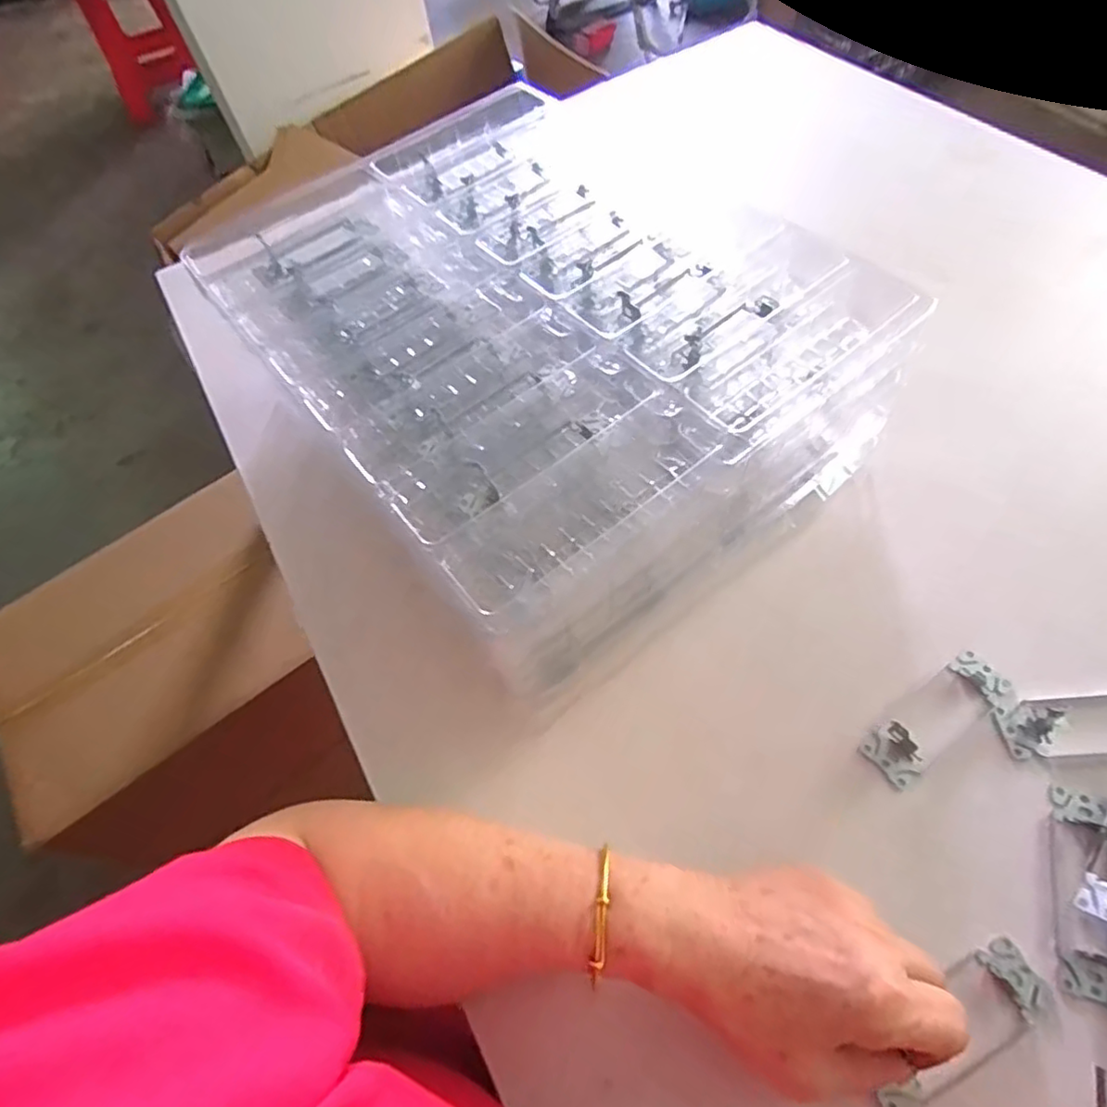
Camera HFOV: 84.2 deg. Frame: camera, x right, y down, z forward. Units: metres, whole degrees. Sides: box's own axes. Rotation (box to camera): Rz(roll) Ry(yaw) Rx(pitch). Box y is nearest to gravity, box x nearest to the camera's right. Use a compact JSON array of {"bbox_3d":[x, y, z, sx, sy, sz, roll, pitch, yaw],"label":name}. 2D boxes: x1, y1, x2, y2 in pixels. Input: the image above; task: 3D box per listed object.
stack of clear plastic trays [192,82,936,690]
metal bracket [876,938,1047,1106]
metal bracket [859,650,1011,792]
[{"bbox_3d":[-0.015,-0.167,0.489,0.350,0.128,0.454,-37,62,-14],"label":"stack of clear plastic trays"},{"bbox_3d":[0.209,0.246,0.312,0.109,0.010,0.036,-40,66,-14],"label":"metal bracket"},{"bbox_3d":[0.247,0.099,0.388,0.111,0.015,0.037,-34,62,-12],"label":"metal bracket"}]

